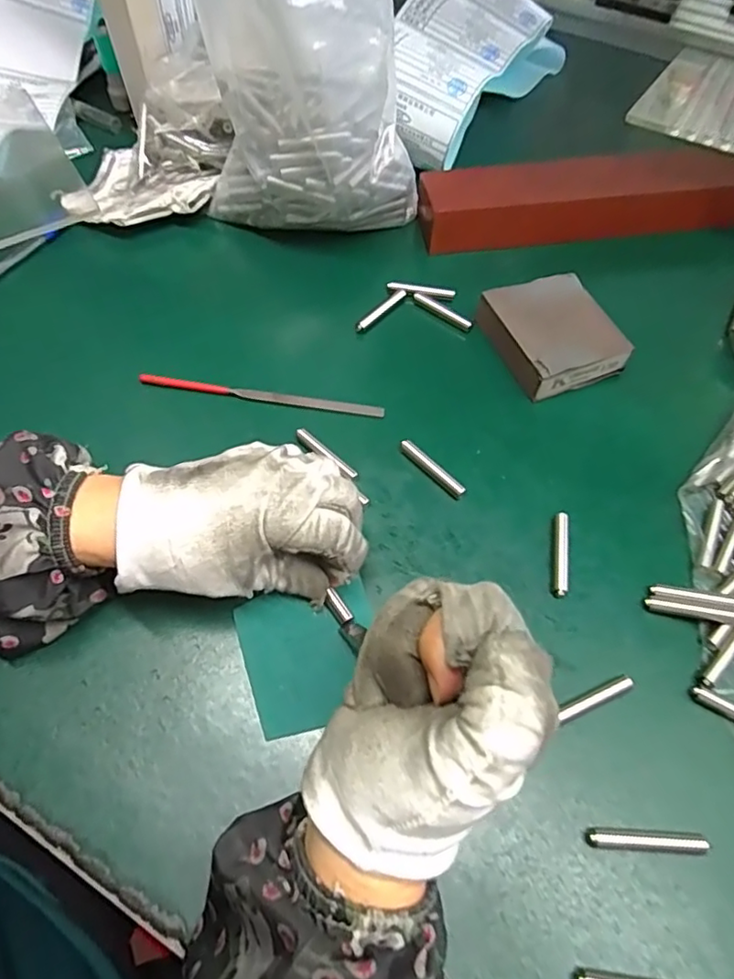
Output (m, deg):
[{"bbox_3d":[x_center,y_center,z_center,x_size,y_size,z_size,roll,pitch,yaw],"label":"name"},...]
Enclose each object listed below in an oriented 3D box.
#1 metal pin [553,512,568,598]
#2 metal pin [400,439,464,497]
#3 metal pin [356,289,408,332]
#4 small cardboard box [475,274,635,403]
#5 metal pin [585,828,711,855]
[{"bbox_3d":[0.106,0.036,0.322,0.008,0.008,0.048,10,60,4],"label":"metal pin"},{"bbox_3d":[0.038,-0.013,0.348,0.007,0.009,0.048,-38,66,-23],"label":"metal pin"},{"bbox_3d":[0.011,-0.126,0.415,0.007,0.007,0.049,37,65,18],"label":"metal pin"},{"bbox_3d":[0.121,-0.104,0.390,0.073,0.023,0.078,-18,60,-13],"label":"small cardboard box"},{"bbox_3d":[0.119,0.150,0.251,0.049,0.006,0.008,3,57,0],"label":"metal pin"}]

